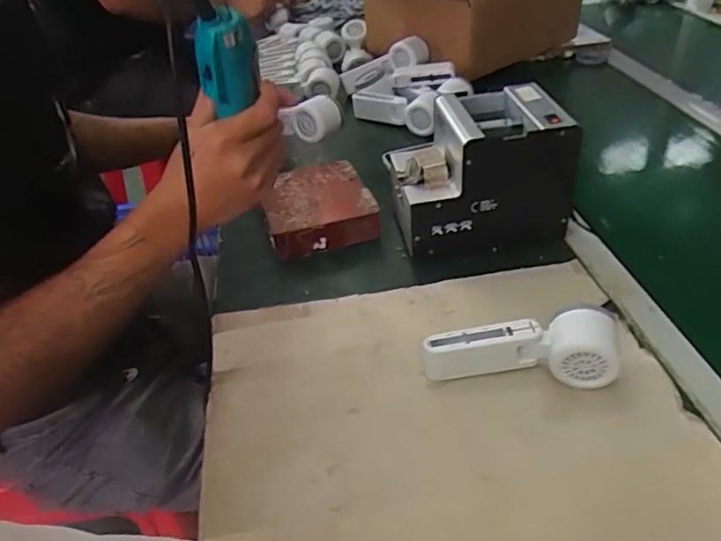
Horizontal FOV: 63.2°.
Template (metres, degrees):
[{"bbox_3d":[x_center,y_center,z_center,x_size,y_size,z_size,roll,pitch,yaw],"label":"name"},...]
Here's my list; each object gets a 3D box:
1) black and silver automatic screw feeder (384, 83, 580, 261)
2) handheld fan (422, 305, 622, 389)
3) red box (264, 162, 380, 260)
[{"bbox_3d":[0.135,-0.114,0.685,0.186,0.148,0.126,-5,38,-3],"label":"black and silver automatic screw feeder"},{"bbox_3d":[0.143,0.072,0.521,0.169,0.052,0.052,-2,38,1],"label":"handheld fan"},{"bbox_3d":[-0.056,-0.079,0.741,0.130,0.047,0.132,-13,39,-13],"label":"red box"}]

